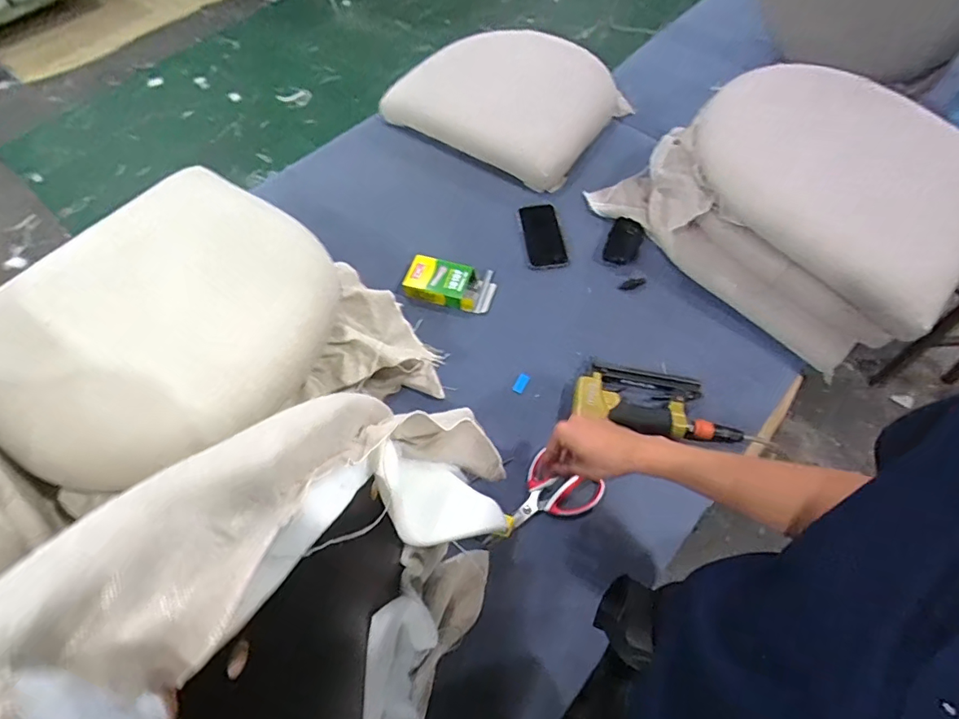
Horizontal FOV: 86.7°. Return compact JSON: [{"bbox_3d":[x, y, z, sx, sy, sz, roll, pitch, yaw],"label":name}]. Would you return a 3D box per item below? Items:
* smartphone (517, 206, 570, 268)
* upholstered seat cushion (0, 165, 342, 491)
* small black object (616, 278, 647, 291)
[{"bbox_3d":[0.121,-0.236,0.982,0.076,0.015,0.152,-9,62,2],"label":"smartphone"},{"bbox_3d":[-0.430,-0.068,0.664,0.445,0.071,0.443,33,65,18],"label":"upholstered seat cushion"},{"bbox_3d":[0.277,-0.137,0.921,0.051,0.006,0.018,-14,62,-8],"label":"small black object"}]

